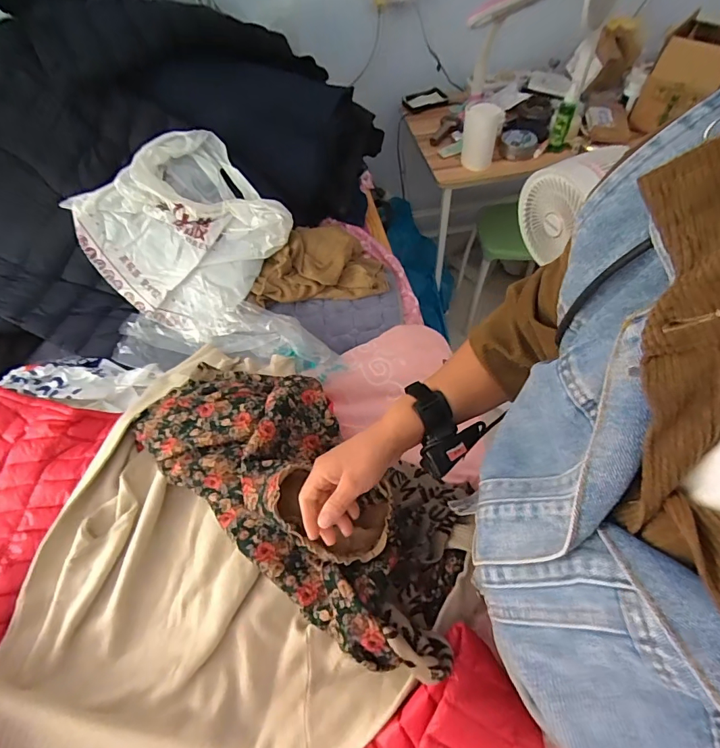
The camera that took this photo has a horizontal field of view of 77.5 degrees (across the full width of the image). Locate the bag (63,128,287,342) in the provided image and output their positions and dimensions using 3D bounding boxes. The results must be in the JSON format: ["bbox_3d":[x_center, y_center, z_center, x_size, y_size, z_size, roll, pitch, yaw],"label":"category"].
[{"bbox_3d":[-0.366,-0.297,0.931,0.343,0.235,0.330,25,60,19],"label":"bag"}]

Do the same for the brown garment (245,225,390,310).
[{"bbox_3d":[-0.099,-0.252,1.012,0.300,0.095,0.184,-9,56,-3],"label":"brown garment"}]

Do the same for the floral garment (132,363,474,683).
[{"bbox_3d":[-0.082,0.138,0.621,0.520,0.144,0.240,36,64,16],"label":"floral garment"}]

